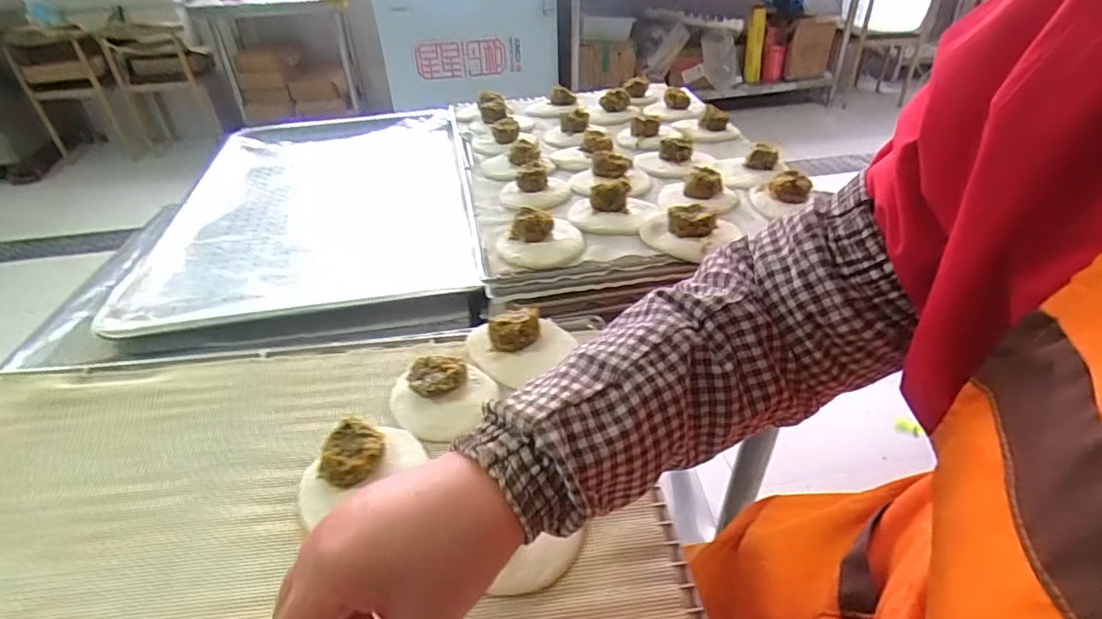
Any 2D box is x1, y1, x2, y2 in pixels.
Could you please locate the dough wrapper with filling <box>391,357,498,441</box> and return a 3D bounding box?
[{"bbox_3d":[-0.087,0.062,0.433,0.074,0.020,0.073,-2,36,1],"label":"dough wrapper with filling"}]

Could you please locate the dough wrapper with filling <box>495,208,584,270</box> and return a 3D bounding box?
[{"bbox_3d":[-0.010,-0.075,0.568,0.088,0.033,0.080,-8,36,-7],"label":"dough wrapper with filling"}]

